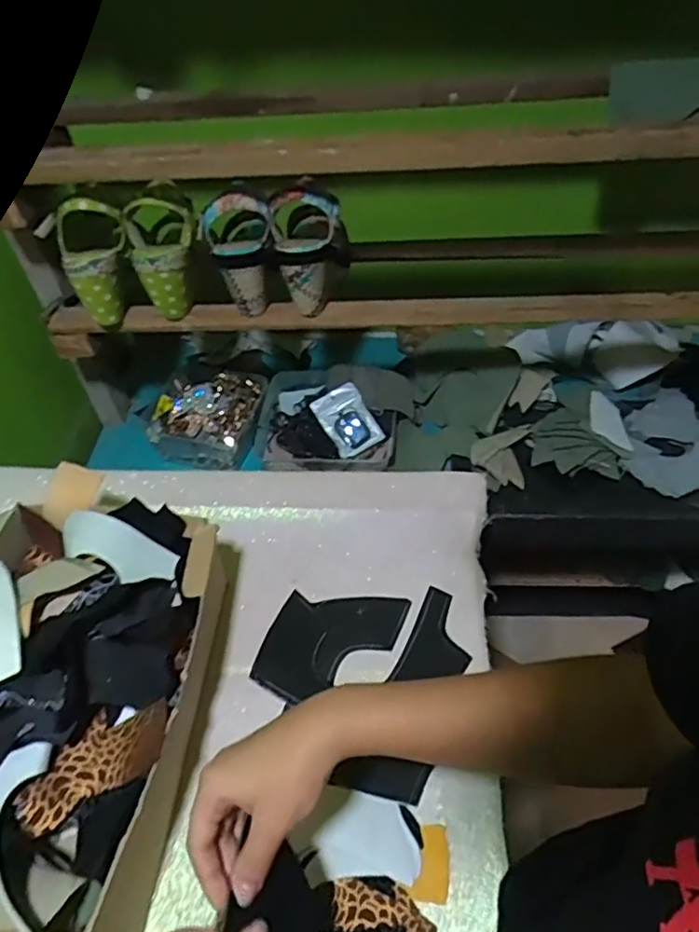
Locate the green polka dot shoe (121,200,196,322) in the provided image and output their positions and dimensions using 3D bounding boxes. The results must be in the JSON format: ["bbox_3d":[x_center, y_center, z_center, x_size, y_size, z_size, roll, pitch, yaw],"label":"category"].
[{"bbox_3d":[-0.217,-0.249,0.722,0.079,0.127,0.073,-16,49,-10],"label":"green polka dot shoe"}]

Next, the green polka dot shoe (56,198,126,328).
[{"bbox_3d":[-0.304,-0.234,0.709,0.075,0.145,0.068,1,26,1],"label":"green polka dot shoe"}]

